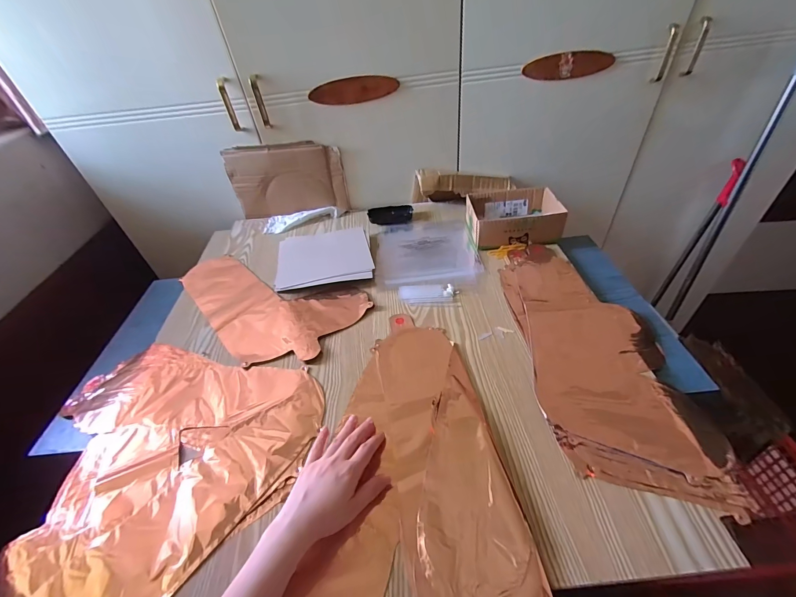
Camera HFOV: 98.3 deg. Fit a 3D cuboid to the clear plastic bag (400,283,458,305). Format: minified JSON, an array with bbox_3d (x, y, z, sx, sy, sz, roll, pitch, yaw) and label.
[{"bbox_3d":[0.056,-0.012,0.648,0.106,0.009,0.053,-5,42,3],"label":"clear plastic bag"}]

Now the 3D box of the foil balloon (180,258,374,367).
[{"bbox_3d":[-0.282,0.005,0.675,0.417,0.006,0.207,20,49,27],"label":"foil balloon"}]

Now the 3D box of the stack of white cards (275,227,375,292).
[{"bbox_3d":[-0.161,-0.094,0.749,0.193,0.018,0.193,-11,42,-4],"label":"stack of white cards"}]

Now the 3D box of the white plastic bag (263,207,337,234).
[{"bbox_3d":[-0.248,-0.206,0.878,0.183,0.024,0.076,-9,42,-2],"label":"white plastic bag"}]

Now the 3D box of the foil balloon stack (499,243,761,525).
[{"bbox_3d":[0.300,0.063,0.533,0.205,0.019,0.453,-3,42,4],"label":"foil balloon stack"}]

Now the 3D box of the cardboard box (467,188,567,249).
[{"bbox_3d":[0.247,-0.178,0.753,0.184,0.064,0.149,-3,43,5],"label":"cardboard box"}]

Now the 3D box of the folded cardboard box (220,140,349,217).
[{"bbox_3d":[-0.270,-0.286,0.851,0.275,0.177,0.025,-5,42,2],"label":"folded cardboard box"}]

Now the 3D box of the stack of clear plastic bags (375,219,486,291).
[{"bbox_3d":[0.061,-0.110,0.772,0.210,0.016,0.247,-6,42,1],"label":"stack of clear plastic bags"}]

